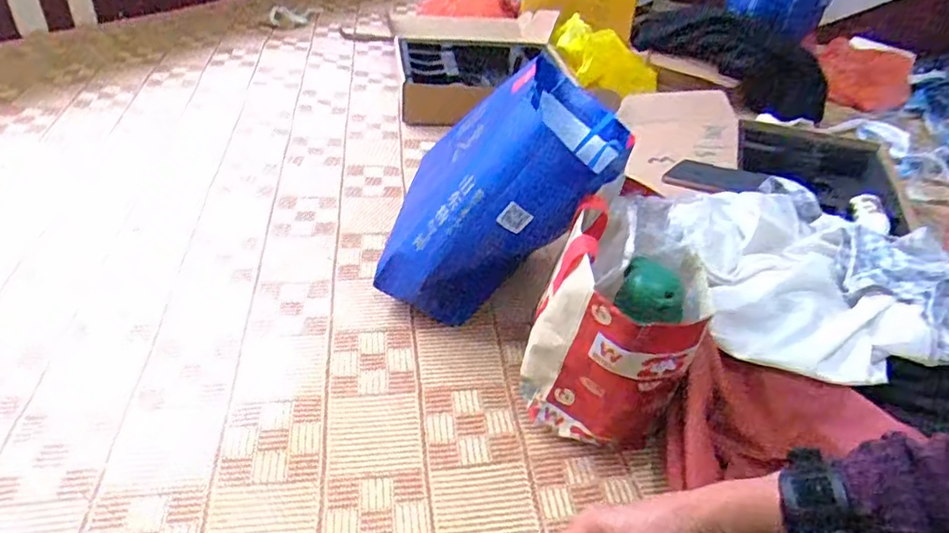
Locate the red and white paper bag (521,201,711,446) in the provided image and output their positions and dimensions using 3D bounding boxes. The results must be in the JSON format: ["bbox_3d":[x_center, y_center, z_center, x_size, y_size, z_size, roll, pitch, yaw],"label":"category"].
[{"bbox_3d":[0.144,0.079,0.672,0.159,0.222,0.151,17,40,11],"label":"red and white paper bag"}]

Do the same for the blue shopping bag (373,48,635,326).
[{"bbox_3d":[0.041,-0.136,0.862,0.147,0.328,0.368,35,37,-21],"label":"blue shopping bag"}]

